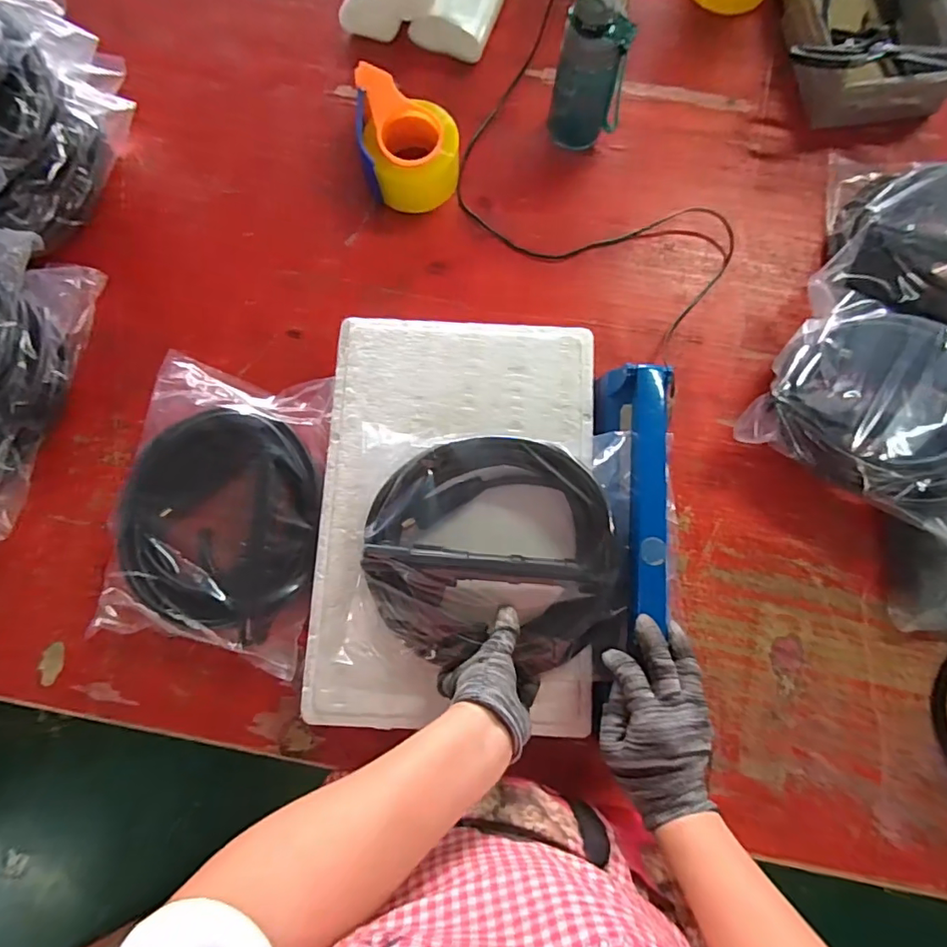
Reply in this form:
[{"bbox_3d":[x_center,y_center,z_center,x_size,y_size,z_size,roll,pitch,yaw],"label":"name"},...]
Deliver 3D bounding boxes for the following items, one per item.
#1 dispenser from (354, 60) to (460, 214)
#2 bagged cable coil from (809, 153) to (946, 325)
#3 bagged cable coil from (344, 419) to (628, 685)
[{"bbox_3d":[-0.081,-0.421,0.690,0.119,0.092,0.146,-3,79,-1],"label":"dispenser"},{"bbox_3d":[0.566,-0.272,0.653,0.264,0.062,0.245,0,79,0],"label":"bagged cable coil"},{"bbox_3d":[0.019,0.074,0.516,0.265,0.063,0.227,4,79,0],"label":"bagged cable coil"}]

